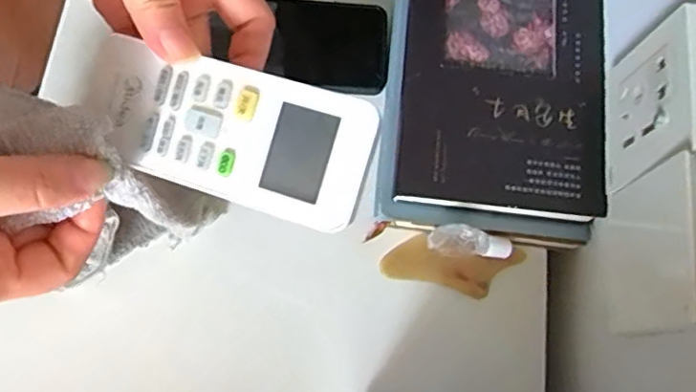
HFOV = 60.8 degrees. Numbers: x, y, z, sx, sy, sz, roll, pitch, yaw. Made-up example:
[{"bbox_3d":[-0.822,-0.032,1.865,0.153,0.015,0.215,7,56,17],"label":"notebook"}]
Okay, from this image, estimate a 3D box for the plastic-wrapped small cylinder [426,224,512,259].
[{"bbox_3d":[0.082,0.031,0.398,0.055,0.021,0.018,4,74,-3],"label":"plastic-wrapped small cylinder"}]

